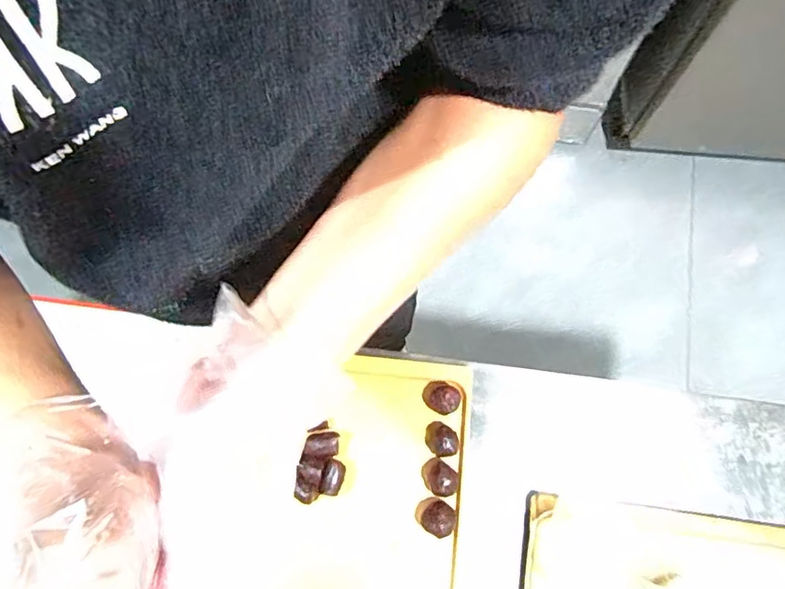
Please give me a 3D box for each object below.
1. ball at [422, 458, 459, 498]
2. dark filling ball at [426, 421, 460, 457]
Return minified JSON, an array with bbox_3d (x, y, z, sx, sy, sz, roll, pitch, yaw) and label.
[{"bbox_3d":[0.049,0.187,0.553,0.039,0.023,0.030,40,79,12],"label":"ball"},{"bbox_3d":[0.051,0.152,0.567,0.031,0.022,0.037,-43,77,-9],"label":"dark filling ball"}]

